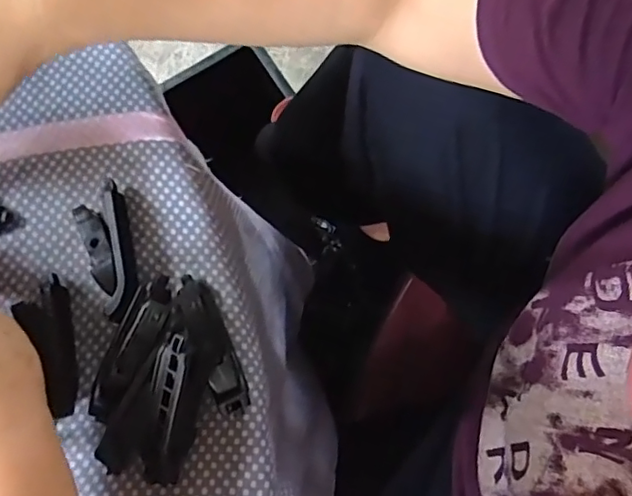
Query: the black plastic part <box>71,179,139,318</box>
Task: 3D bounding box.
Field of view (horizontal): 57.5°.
[{"bbox_3d":[-0.108,0.002,0.305,0.024,0.016,0.069,-20,78,-5],"label":"black plastic part"}]

